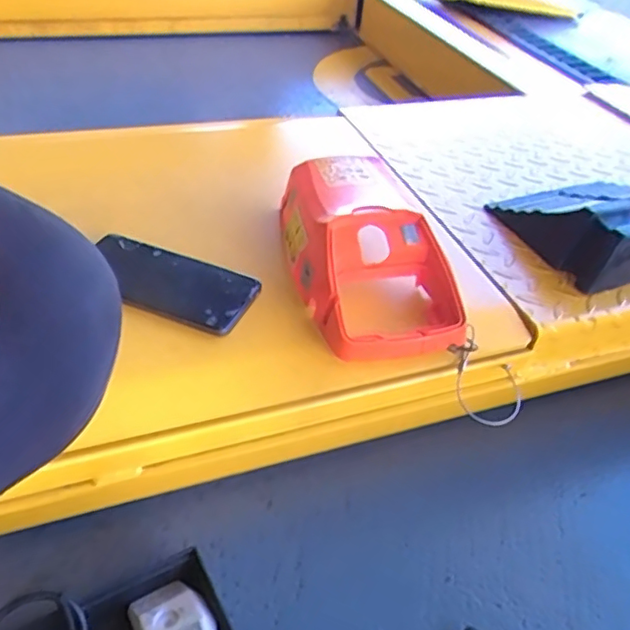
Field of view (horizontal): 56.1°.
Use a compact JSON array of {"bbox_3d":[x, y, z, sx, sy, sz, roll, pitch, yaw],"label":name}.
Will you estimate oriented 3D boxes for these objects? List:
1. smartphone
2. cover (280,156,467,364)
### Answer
[{"bbox_3d":[-0.135,-0.028,0.528,0.159,0.007,0.075,18,49,15],"label":"smartphone"},{"bbox_3d":[0.039,-0.068,0.545,0.123,0.060,0.246,-10,45,-18],"label":"cover"}]

